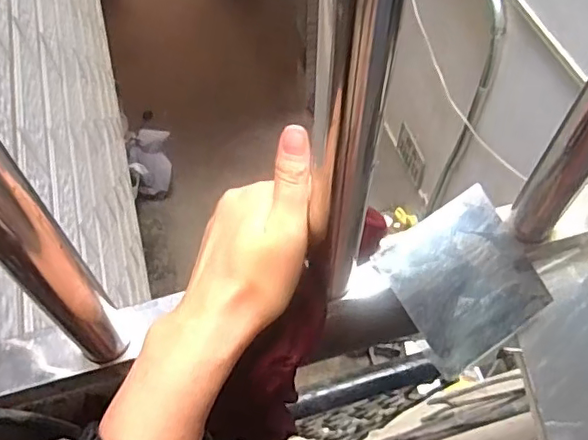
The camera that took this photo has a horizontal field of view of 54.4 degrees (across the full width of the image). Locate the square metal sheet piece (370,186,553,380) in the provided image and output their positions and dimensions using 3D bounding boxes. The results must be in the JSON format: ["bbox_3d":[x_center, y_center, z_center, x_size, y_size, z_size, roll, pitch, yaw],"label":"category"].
[{"bbox_3d":[0.119,0.043,0.400,0.094,0.010,0.100,-32,91,-8],"label":"square metal sheet piece"}]

